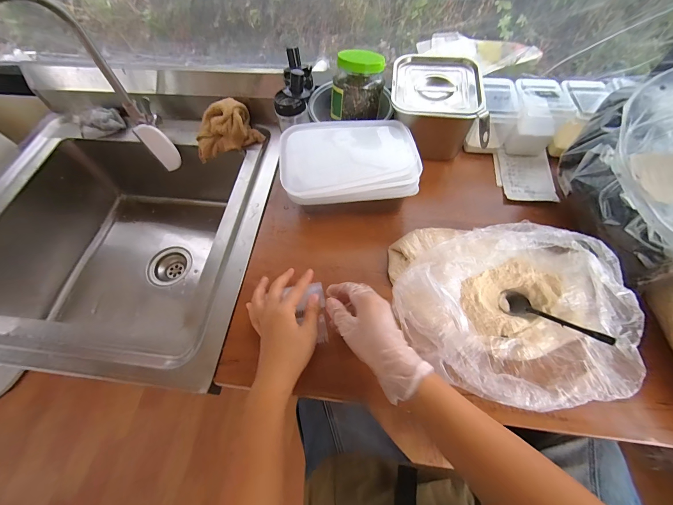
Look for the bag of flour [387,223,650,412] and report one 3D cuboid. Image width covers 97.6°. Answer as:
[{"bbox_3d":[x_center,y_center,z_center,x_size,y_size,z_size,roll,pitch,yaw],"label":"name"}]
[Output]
[{"bbox_3d":[0.221,0.064,0.380,0.305,0.092,0.221,11,62,9],"label":"bag of flour"}]

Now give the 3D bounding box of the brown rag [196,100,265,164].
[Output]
[{"bbox_3d":[-0.234,-0.258,0.624,0.138,0.087,0.064,-6,61,-1],"label":"brown rag"}]

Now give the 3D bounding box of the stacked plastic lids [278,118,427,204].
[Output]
[{"bbox_3d":[0.020,-0.163,0.500,0.220,0.032,0.170,-3,61,1],"label":"stacked plastic lids"}]

